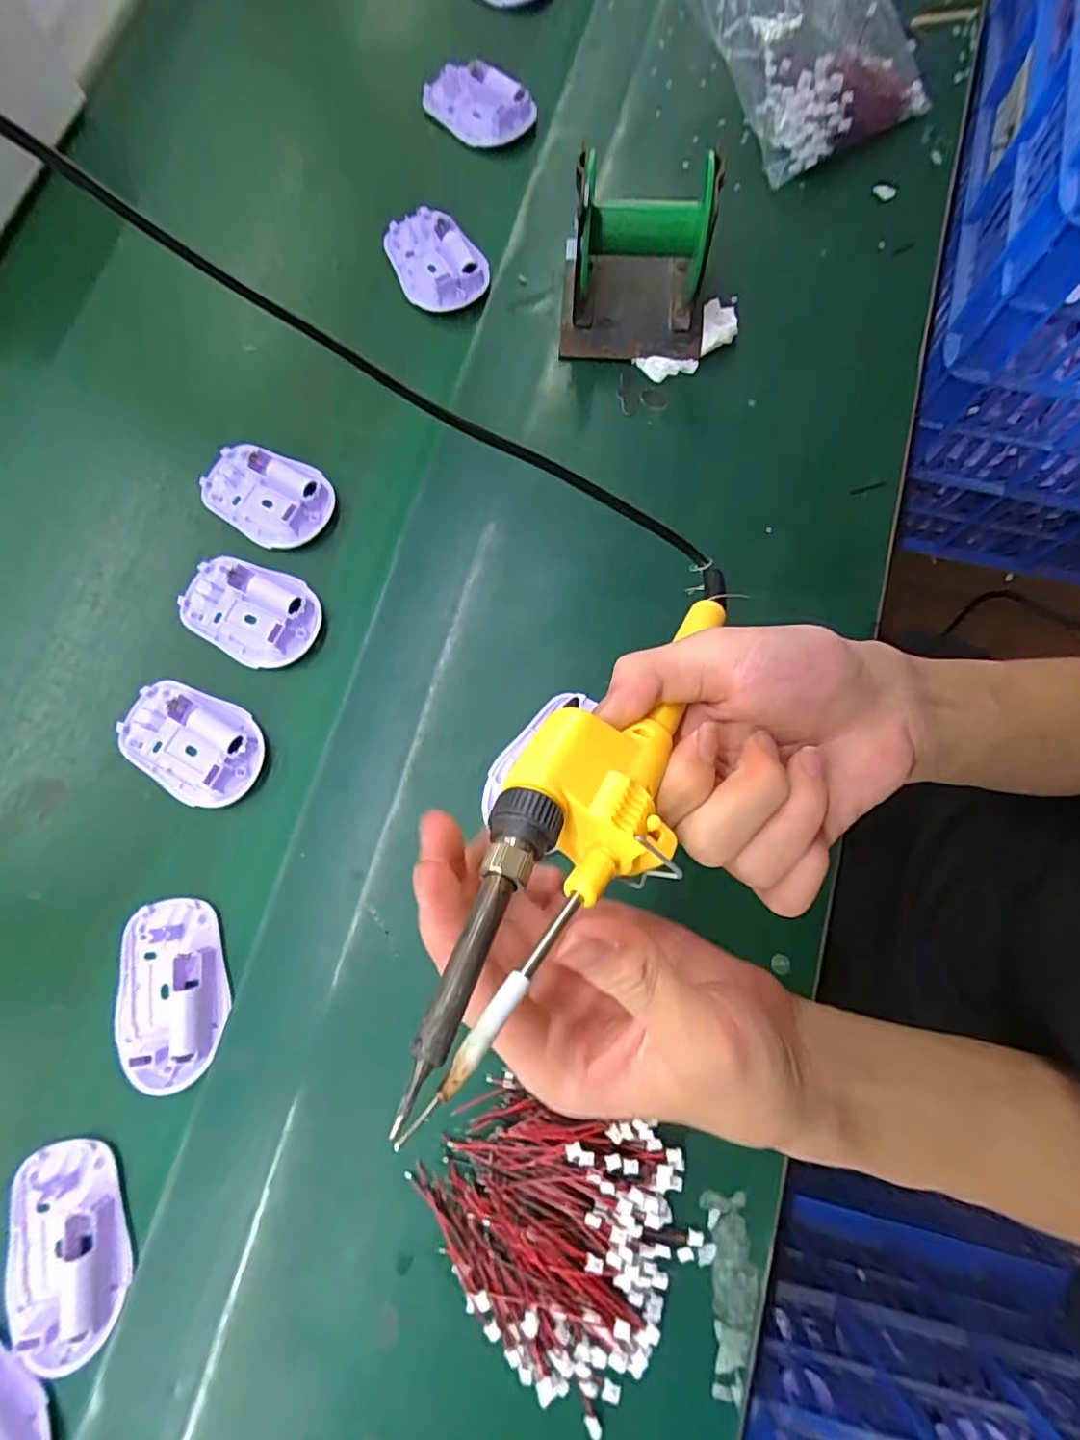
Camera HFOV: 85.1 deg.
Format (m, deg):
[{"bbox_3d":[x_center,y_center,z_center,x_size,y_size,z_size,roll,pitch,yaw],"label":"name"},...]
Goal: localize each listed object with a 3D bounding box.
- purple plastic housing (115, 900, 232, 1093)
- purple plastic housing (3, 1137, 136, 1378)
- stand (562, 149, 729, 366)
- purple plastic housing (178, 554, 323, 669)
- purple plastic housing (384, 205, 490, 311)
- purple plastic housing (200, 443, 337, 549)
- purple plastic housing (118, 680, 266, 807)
[{"bbox_3d":[-0.207,0.151,0.325,0.061,0.016,0.097,-15,77,-4],"label":"purple plastic housing"},{"bbox_3d":[-0.244,0.272,0.300,0.059,0.015,0.096,-10,77,-3],"label":"purple plastic housing"},{"bbox_3d":[0.063,-0.286,0.378,0.094,0.097,0.065,4,77,1],"label":"stand"},{"bbox_3d":[-0.186,-0.072,0.376,0.090,0.016,0.062,29,78,7],"label":"purple plastic housing"},{"bbox_3d":[-0.079,-0.336,0.426,0.052,0.020,0.087,-35,79,-8],"label":"purple plastic housing"},{"bbox_3d":[-0.184,-0.152,0.394,0.091,0.018,0.058,26,78,6],"label":"purple plastic housing"},{"bbox_3d":[-0.213,0.012,0.355,0.090,0.015,0.062,31,78,7],"label":"purple plastic housing"}]

